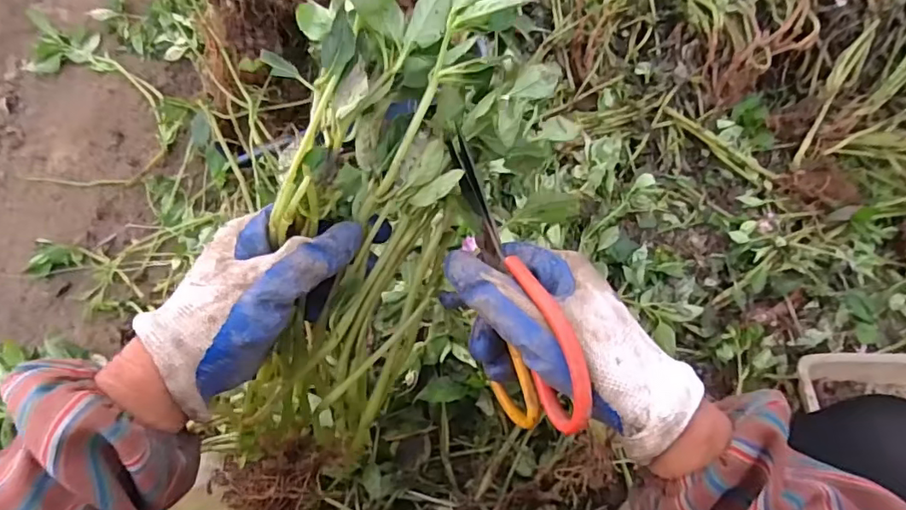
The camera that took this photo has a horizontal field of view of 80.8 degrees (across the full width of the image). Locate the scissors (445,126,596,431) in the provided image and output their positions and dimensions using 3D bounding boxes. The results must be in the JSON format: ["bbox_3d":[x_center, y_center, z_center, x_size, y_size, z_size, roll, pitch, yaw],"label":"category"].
[{"bbox_3d":[0.027,0.015,0.302,0.030,0.091,0.168,-16,78,-8],"label":"scissors"}]

